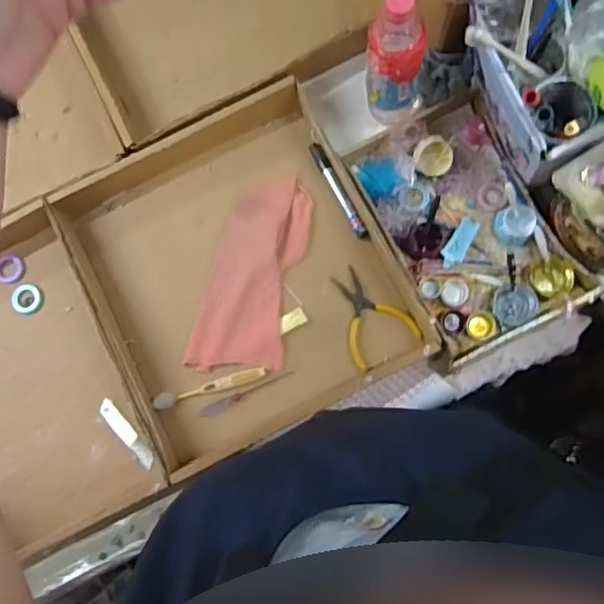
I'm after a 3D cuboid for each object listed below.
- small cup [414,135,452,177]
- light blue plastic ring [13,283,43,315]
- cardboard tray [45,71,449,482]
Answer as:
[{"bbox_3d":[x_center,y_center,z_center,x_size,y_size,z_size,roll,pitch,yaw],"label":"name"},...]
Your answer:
[{"bbox_3d":[0.163,-0.182,0.740,0.046,0.021,0.047,19,109,1],"label":"small cup"},{"bbox_3d":[-0.350,-0.004,0.756,0.035,0.010,0.036,0,82,3],"label":"light blue plastic ring"},{"bbox_3d":[-0.077,-0.034,0.741,0.347,0.065,0.379,-27,82,-1],"label":"cardboard tray"}]

